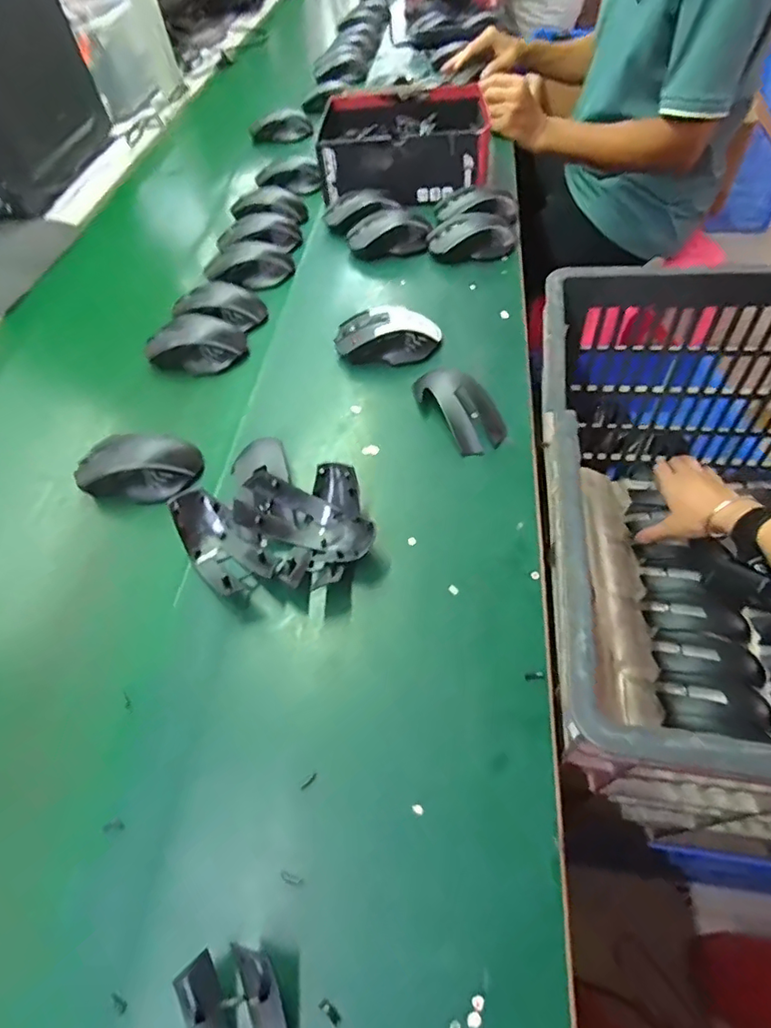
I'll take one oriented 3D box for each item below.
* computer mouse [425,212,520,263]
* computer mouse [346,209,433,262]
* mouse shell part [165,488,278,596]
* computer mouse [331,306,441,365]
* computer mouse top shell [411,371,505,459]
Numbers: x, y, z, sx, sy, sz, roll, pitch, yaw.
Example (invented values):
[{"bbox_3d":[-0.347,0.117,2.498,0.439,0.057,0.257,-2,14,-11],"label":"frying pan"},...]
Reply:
[{"bbox_3d":[0.116,-0.363,0.702,0.118,0.037,0.061,-6,54,0],"label":"computer mouse"},{"bbox_3d":[0.005,-0.385,0.728,0.108,0.036,0.074,-2,54,4],"label":"computer mouse"},{"bbox_3d":[-0.139,0.027,0.454,0.111,0.031,0.051,36,65,27],"label":"mouse shell part"},{"bbox_3d":[0.003,-0.200,0.598,0.118,0.036,0.058,-5,54,2],"label":"computer mouse"},{"bbox_3d":[0.075,-0.109,0.530,0.056,0.026,0.109,-26,56,-13],"label":"computer mouse top shell"}]

